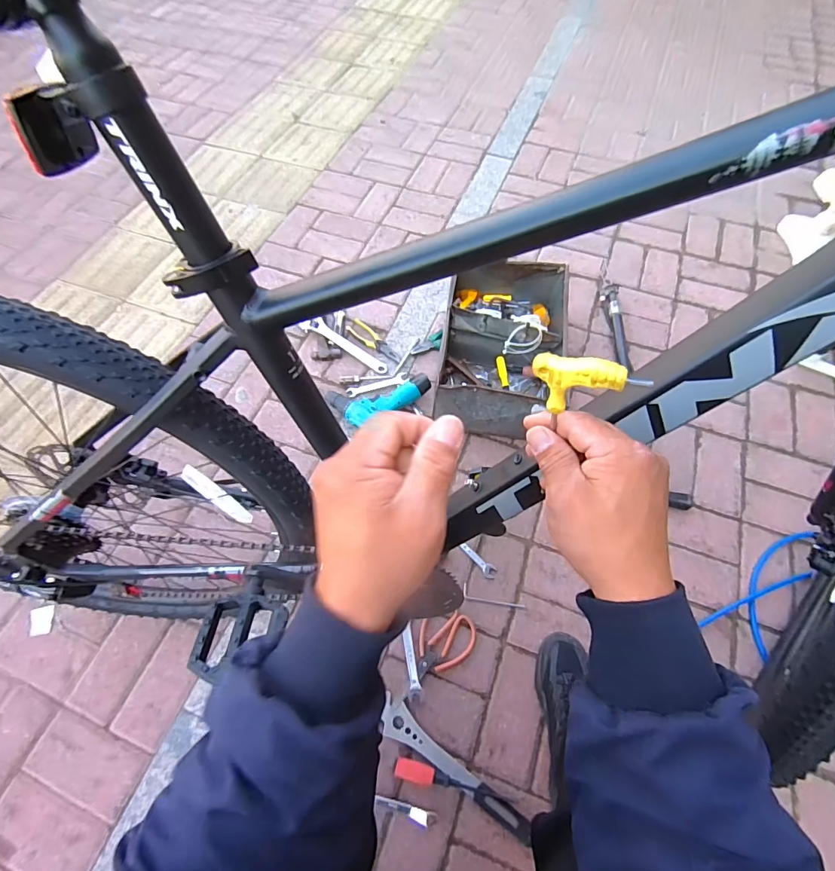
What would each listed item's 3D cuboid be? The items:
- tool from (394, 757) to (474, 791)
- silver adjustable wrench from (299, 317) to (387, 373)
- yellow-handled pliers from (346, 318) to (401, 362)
[{"bbox_3d":[0.029,0.564,0.720,0.131,0.018,0.026,11,64,5],"label":"tool"},{"bbox_3d":[-0.185,-0.236,1.130,0.250,0.028,0.056,31,67,1],"label":"silver adjustable wrench"},{"bbox_3d":[-0.110,-0.252,1.157,0.177,0.013,0.051,34,68,15],"label":"yellow-handled pliers"}]

